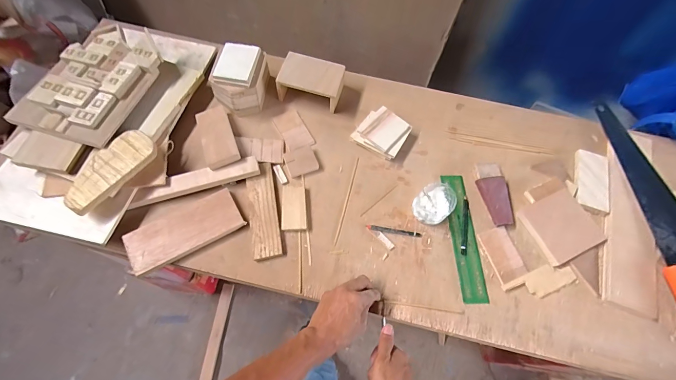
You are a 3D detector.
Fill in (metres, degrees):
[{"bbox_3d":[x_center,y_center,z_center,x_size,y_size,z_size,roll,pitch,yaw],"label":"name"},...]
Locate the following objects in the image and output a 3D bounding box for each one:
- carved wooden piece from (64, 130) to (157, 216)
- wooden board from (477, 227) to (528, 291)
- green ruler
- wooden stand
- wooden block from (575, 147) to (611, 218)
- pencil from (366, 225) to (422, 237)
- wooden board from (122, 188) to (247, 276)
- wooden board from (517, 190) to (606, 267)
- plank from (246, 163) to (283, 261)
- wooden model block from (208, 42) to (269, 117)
[{"bbox_3d":[-0.411,-0.039,0.580,0.078,0.019,0.167,38,68,15],"label":"carved wooden piece"},{"bbox_3d":[0.311,0.125,0.604,0.060,0.006,0.106,-15,69,-9],"label":"wooden board"},{"bbox_3d":[0.243,0.085,0.621,0.047,0.004,0.251,0,67,-3],"label":"green ruler"},{"bbox_3d":[-0.060,-0.242,0.728,0.136,0.068,0.089,12,67,2],"label":"wooden stand"},{"bbox_3d":[0.526,-0.018,0.670,0.062,0.014,0.138,18,67,5],"label":"wooden block"},{"bbox_3d":[0.108,0.079,0.618,0.104,0.005,0.011,9,67,1],"label":"pencil"},{"bbox_3d":[-0.279,0.073,0.588,0.197,0.015,0.083,-28,71,-14],"label":"wooden board"},{"bbox_3d":[0.434,0.068,0.626,0.129,0.020,0.116,-22,70,-12],"label":"wooden board"},{"bbox_3d":[-0.141,0.036,0.619,0.053,0.007,0.190,-10,68,-7],"label":"plank"},{"bbox_3d":[-0.213,-0.241,0.703,0.104,0.095,0.123,6,67,0],"label":"wooden model block"}]

